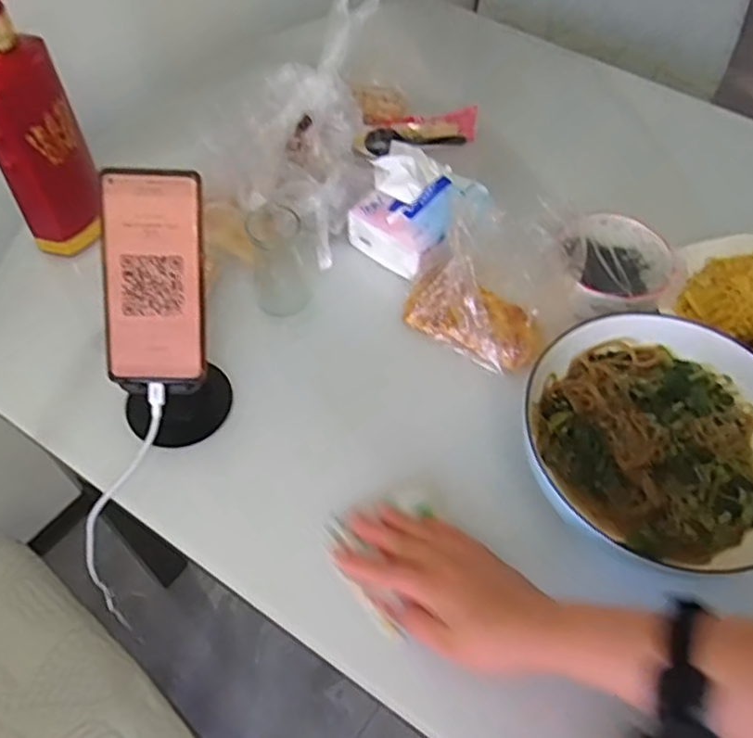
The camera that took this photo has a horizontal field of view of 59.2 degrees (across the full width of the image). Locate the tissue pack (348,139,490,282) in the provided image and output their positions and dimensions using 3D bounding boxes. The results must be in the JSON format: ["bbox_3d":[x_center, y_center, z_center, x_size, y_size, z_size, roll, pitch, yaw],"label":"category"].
[{"bbox_3d":[0.044,-0.173,0.699,0.119,0.076,0.127,36,62,18],"label":"tissue pack"}]

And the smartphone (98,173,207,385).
[{"bbox_3d":[-0.170,-0.069,0.507,0.077,0.010,0.158,1,101,-2],"label":"smartphone"}]

